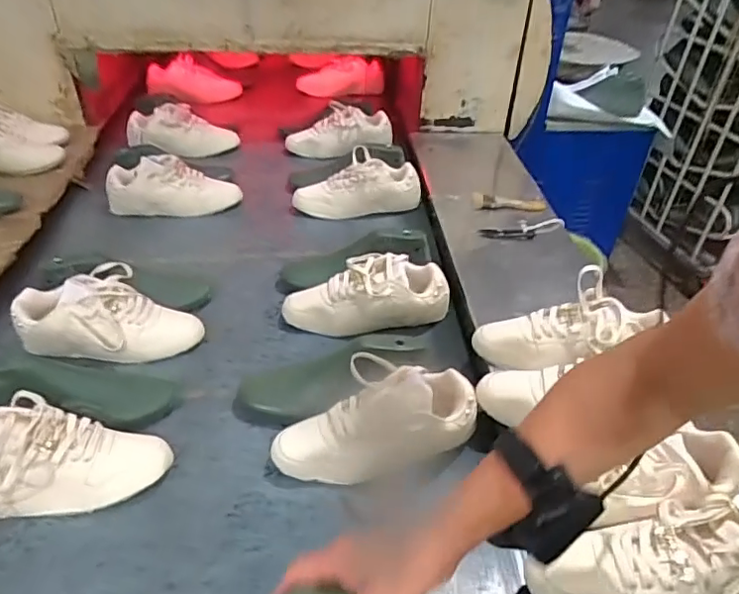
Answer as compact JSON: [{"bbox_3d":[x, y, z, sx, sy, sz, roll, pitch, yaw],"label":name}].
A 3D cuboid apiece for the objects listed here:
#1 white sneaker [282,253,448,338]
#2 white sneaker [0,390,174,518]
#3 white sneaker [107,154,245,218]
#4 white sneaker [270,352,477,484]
[{"bbox_3d":[-0.004,-0.003,0.868,0.257,0.096,0.094,-4,40,-7],"label":"white sneaker"},{"bbox_3d":[-0.355,0.182,0.612,0.243,0.088,0.112,-1,40,-4],"label":"white sneaker"},{"bbox_3d":[-0.391,-0.221,1.107,0.257,0.086,0.098,-3,40,-7],"label":"white sneaker"},{"bbox_3d":[0.010,0.147,0.678,0.253,0.100,0.115,-9,41,-13],"label":"white sneaker"}]

